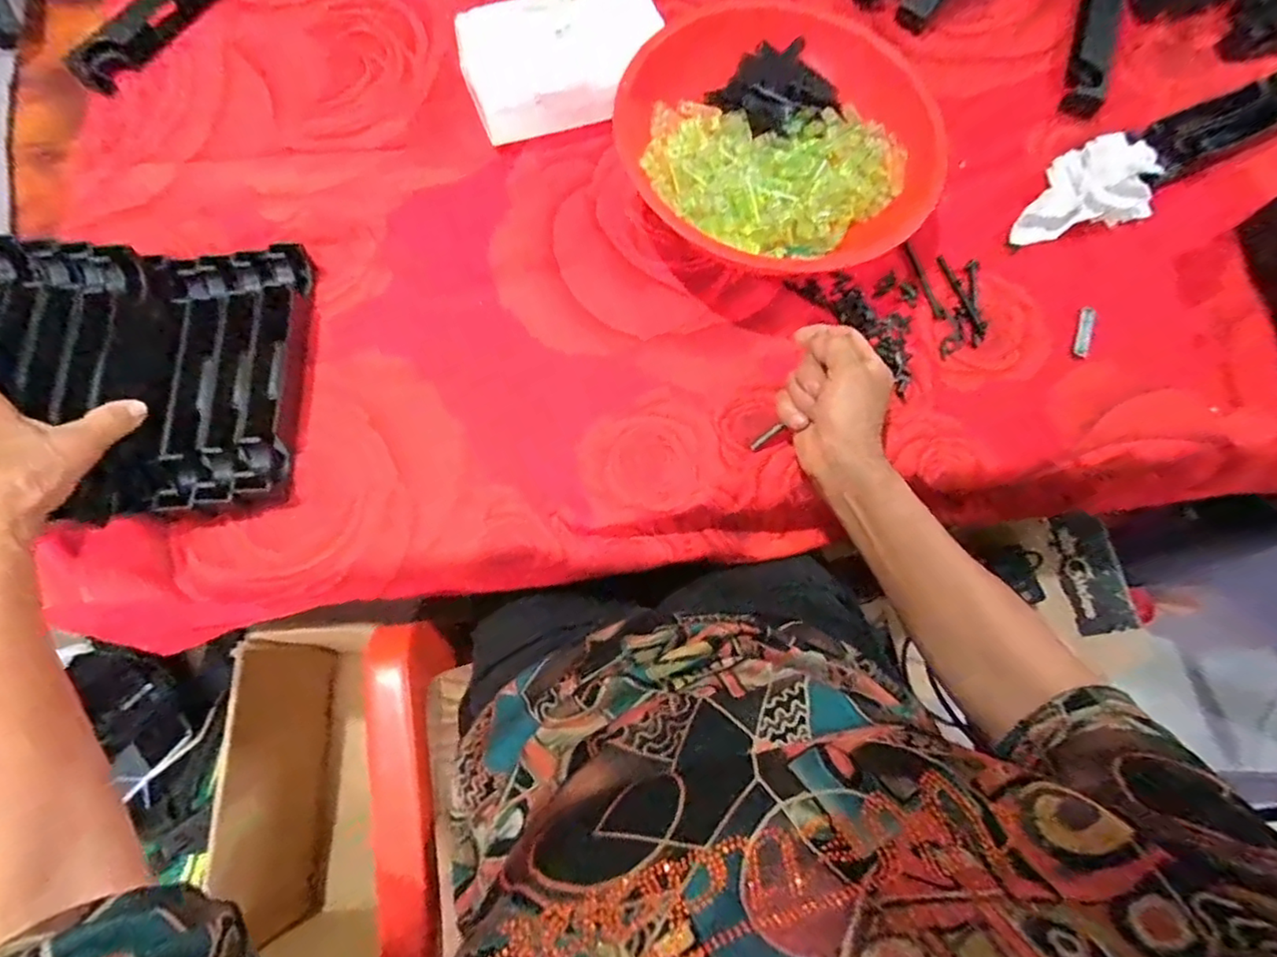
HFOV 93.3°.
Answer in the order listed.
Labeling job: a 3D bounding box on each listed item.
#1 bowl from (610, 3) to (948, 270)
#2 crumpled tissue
[{"bbox_3d":[0.118,-0.264,0.482,0.232,0.073,0.226,0,74,-1],"label":"bowl"},{"bbox_3d":[0.379,-0.248,0.517,0.105,0.048,0.073,-14,75,-5],"label":"crumpled tissue"}]

